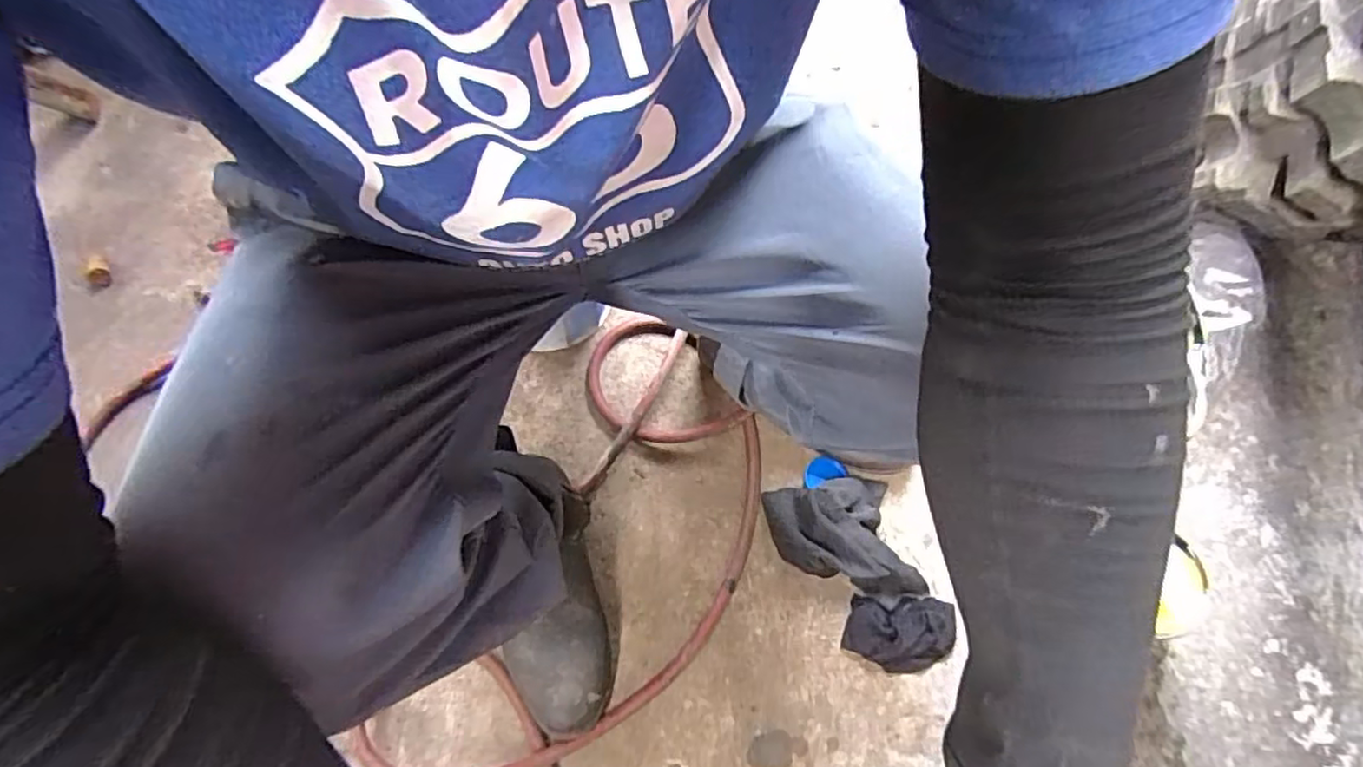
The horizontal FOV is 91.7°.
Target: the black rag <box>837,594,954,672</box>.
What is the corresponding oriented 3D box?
[{"bbox_3d":[0.224,0.256,0.676,0.111,0.026,0.072,2,68,-1],"label":"black rag"}]

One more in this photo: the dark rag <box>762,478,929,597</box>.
[{"bbox_3d":[0.173,0.165,0.696,0.149,0.043,0.130,-7,69,-5],"label":"dark rag"}]

